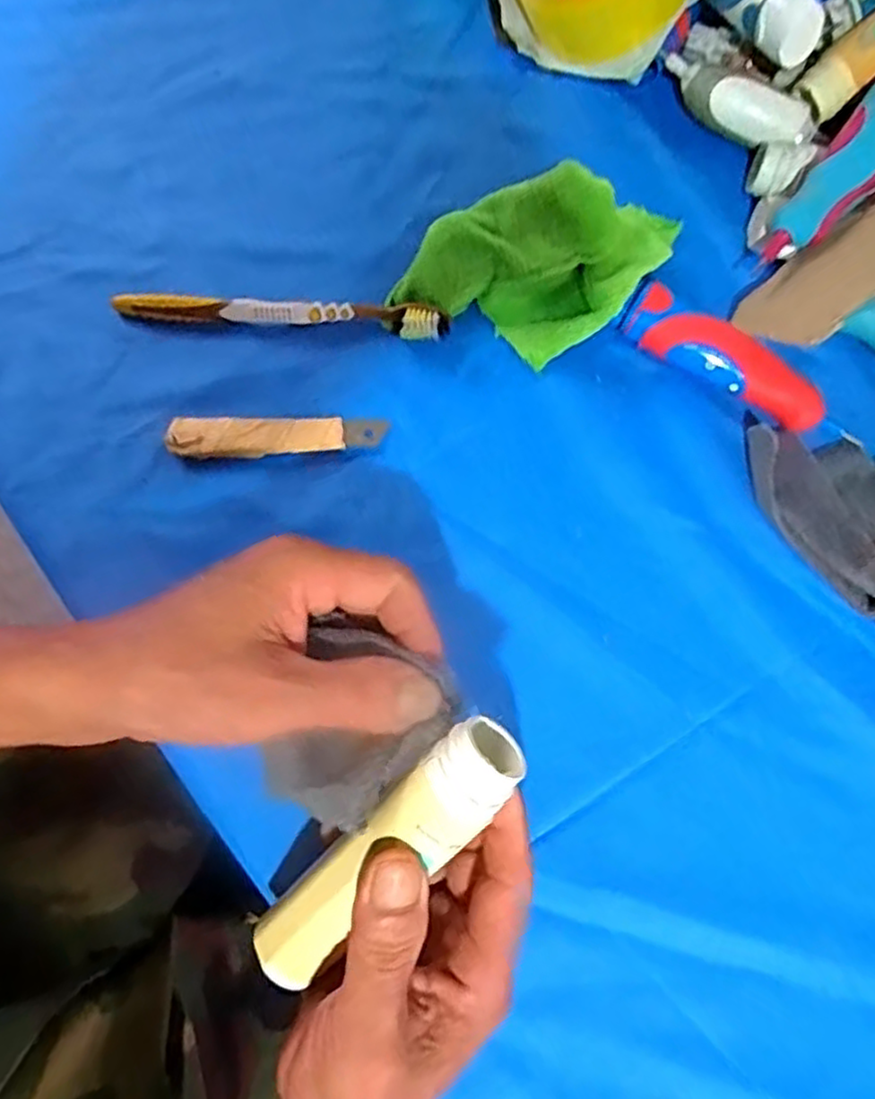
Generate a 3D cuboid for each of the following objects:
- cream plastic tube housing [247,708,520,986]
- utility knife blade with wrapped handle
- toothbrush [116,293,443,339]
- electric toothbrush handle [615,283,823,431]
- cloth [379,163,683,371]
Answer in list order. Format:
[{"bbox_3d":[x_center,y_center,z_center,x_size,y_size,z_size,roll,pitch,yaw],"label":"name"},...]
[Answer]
[{"bbox_3d":[-0.022,0.118,0.275,0.031,0.026,0.138,45,112,10],"label":"cream plastic tube housing"},{"bbox_3d":[-0.084,-0.060,0.378,0.111,0.007,0.022,-2,75,-2],"label":"utility knife blade with wrapped handle"},{"bbox_3d":[-0.086,-0.130,0.394,0.182,0.012,0.017,4,75,-1],"label":"toothbrush"},{"bbox_3d":[0.155,-0.103,0.387,0.111,0.025,0.031,32,76,7],"label":"electric toothbrush handle"},{"bbox_3d":[0.058,-0.167,0.395,0.116,0.040,0.132,32,76,7],"label":"cloth"}]

